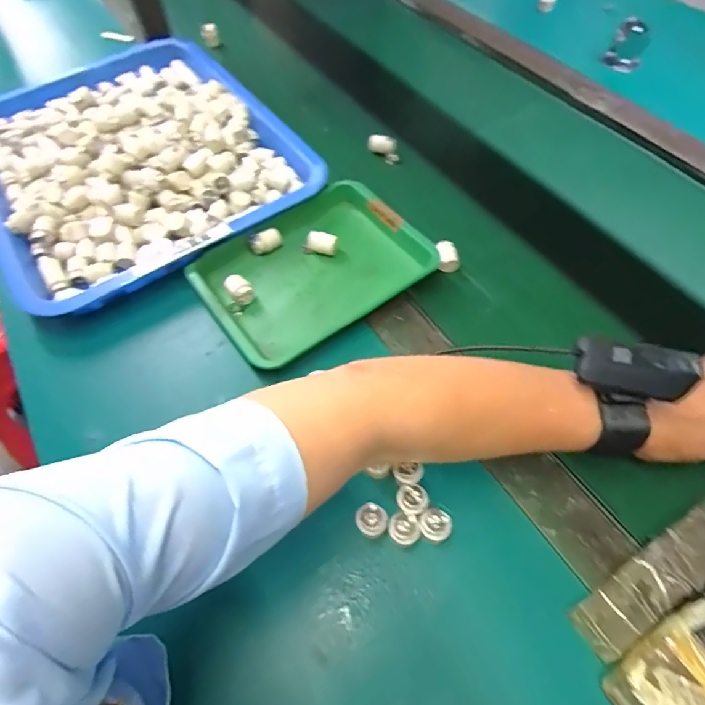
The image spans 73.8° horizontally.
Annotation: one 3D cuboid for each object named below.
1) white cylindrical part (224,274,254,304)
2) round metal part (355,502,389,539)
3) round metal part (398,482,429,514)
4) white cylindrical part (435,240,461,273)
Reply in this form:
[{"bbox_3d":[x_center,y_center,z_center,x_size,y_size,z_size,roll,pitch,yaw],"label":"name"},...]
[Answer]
[{"bbox_3d":[-0.112,-0.063,0.464,0.021,0.016,0.028,-29,60,-17],"label":"white cylindrical part"},{"bbox_3d":[0.014,0.119,0.334,0.022,0.012,0.020,-1,56,1],"label":"round metal part"},{"bbox_3d":[0.044,0.106,0.343,0.021,0.010,0.020,-1,56,1],"label":"round metal part"},{"bbox_3d":[0.101,-0.101,0.494,0.025,0.021,0.031,-4,56,-1],"label":"white cylindrical part"}]

